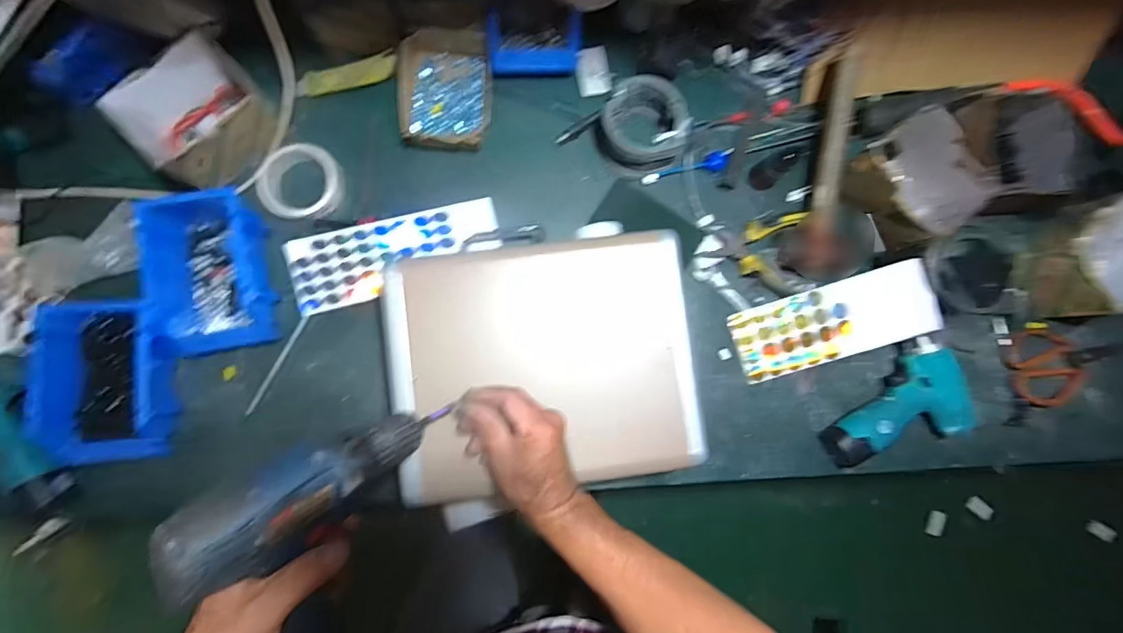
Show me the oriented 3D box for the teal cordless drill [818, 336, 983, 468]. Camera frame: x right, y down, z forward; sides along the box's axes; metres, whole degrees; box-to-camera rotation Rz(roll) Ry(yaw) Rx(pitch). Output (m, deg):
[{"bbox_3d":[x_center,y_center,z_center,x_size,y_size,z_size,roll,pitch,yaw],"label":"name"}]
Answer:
[{"bbox_3d":[0.459,0.138,0.658,0.136,0.048,0.201,40,84,1],"label":"teal cordless drill"}]

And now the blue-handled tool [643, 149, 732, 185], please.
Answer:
[{"bbox_3d":[0.178,-0.201,0.677,0.133,0.021,0.031,-22,86,-5],"label":"blue-handled tool"}]

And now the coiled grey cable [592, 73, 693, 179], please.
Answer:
[{"bbox_3d":[0.102,-0.241,0.647,0.102,0.079,0.107,0,85,-3],"label":"coiled grey cable"}]

